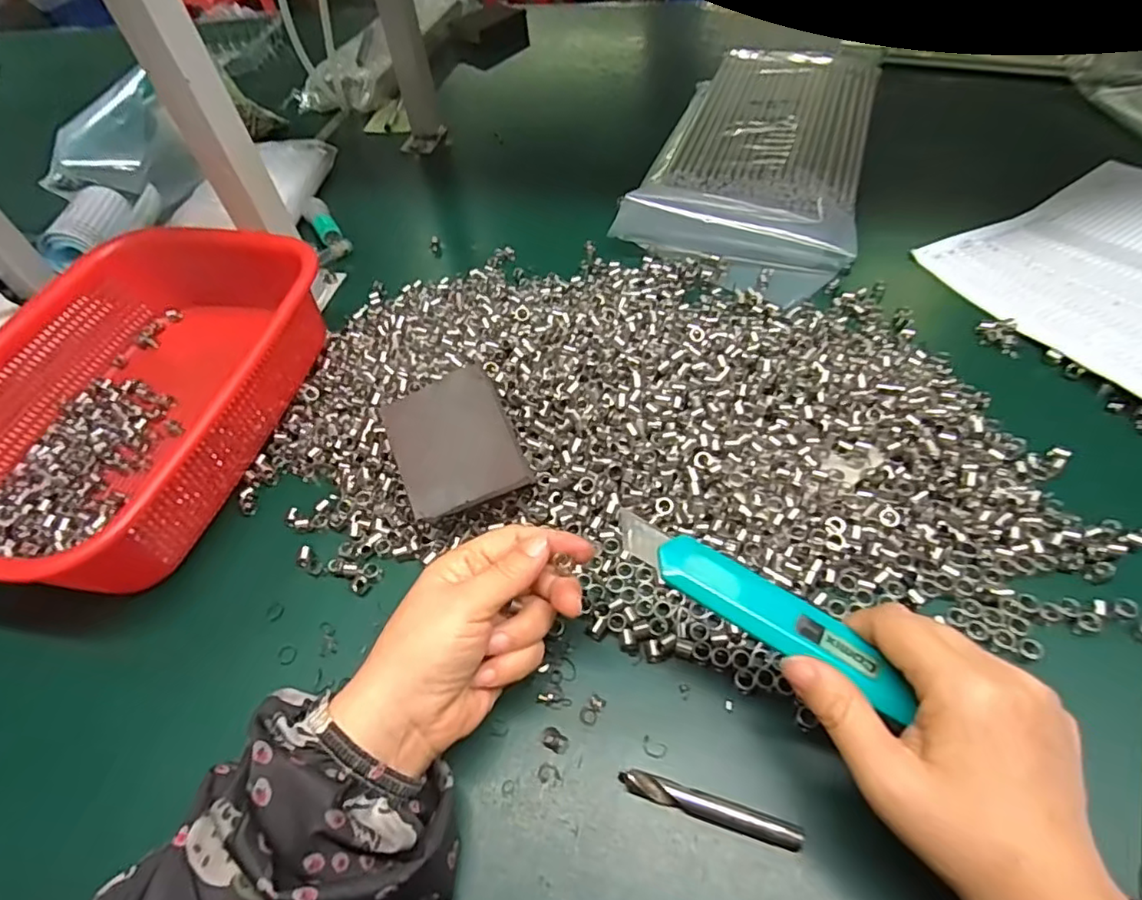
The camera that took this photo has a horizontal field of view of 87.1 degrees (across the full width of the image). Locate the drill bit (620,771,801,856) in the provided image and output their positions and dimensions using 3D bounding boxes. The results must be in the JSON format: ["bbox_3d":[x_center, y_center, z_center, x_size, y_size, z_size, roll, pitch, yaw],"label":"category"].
[{"bbox_3d":[0.062,0.159,0.269,0.079,0.012,0.011,13,53,15],"label":"drill bit"}]

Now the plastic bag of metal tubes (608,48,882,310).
[{"bbox_3d":[0.187,-0.299,0.601,0.204,0.043,0.411,14,53,16],"label":"plastic bag of metal tubes"}]

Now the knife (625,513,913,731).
[{"bbox_3d":[0.077,0.063,0.251,0.126,0.011,0.029,30,58,13],"label":"knife"}]

